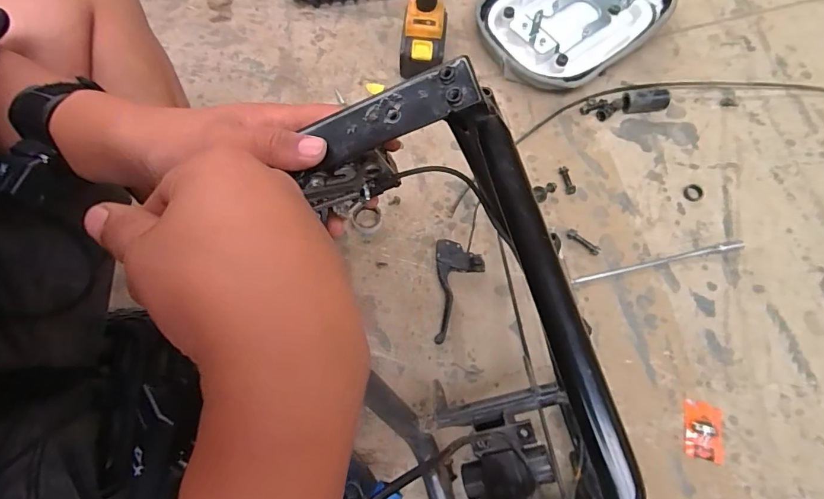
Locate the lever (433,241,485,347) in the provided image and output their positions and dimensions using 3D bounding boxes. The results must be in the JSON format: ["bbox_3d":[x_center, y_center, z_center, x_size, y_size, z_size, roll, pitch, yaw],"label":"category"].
[{"bbox_3d":[0.073,0.059,0.652,0.071,0.047,0.156,2,70,-1],"label":"lever"}]

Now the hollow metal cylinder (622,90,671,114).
[{"bbox_3d":[0.416,-0.266,0.774,0.074,0.034,0.031,-3,71,-2],"label":"hollow metal cylinder"}]

